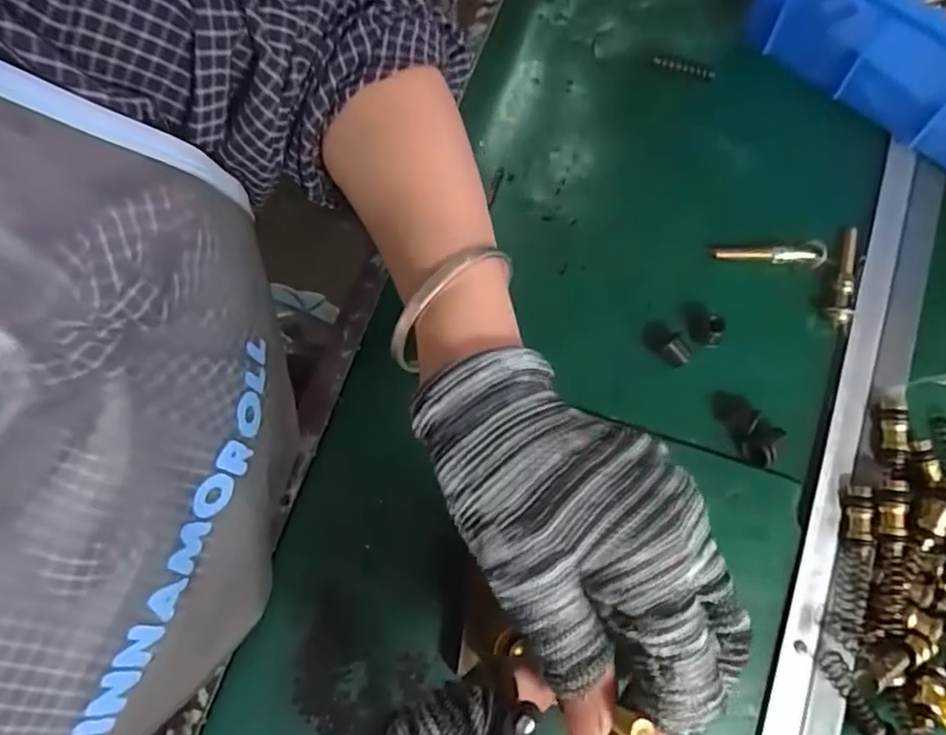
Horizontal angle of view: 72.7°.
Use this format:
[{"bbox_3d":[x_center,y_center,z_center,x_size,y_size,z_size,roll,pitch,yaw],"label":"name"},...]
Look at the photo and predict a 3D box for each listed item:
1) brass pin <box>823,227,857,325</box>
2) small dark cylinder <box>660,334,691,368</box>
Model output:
[{"bbox_3d":[0.221,-0.055,0.383,0.013,0.013,0.061,16,76,6],"label":"brass pin"},{"bbox_3d":[0.117,-0.008,0.374,0.013,0.015,0.017,-31,76,-6],"label":"small dark cylinder"}]

